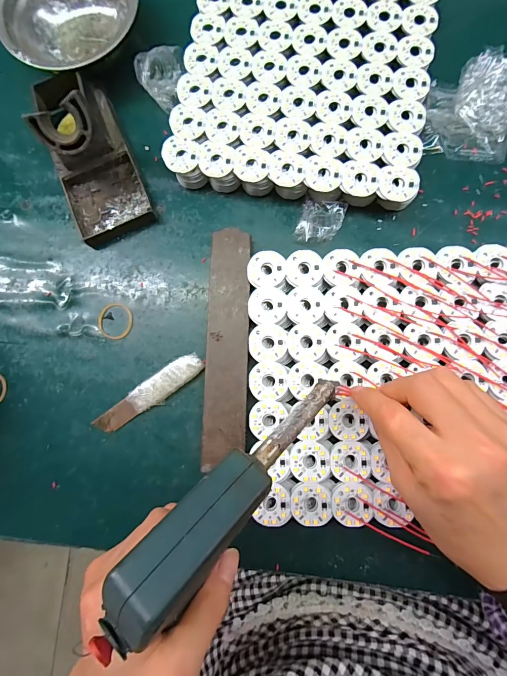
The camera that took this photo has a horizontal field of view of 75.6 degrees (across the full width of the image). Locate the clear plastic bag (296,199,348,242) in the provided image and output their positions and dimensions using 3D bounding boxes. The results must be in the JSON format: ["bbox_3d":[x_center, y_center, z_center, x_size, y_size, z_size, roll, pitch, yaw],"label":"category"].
[{"bbox_3d":[0.059,-0.102,0.287,0.036,0.017,0.042,18,84,5],"label":"clear plastic bag"}]

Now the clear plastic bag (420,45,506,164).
[{"bbox_3d":[0.191,-0.206,0.283,0.072,0.038,0.086,8,84,4],"label":"clear plastic bag"}]

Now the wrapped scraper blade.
[{"bbox_3d":[-0.088,0.047,0.279,0.103,0.009,0.022,-36,83,-2],"label":"wrapped scraper blade"}]

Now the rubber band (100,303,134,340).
[{"bbox_3d":[-0.124,-0.015,0.291,0.030,0.004,0.032,0,83,3],"label":"rubber band"}]

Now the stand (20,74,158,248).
[{"bbox_3d":[-0.148,-0.164,0.278,0.069,0.069,0.143,-23,83,0],"label":"stand"}]

